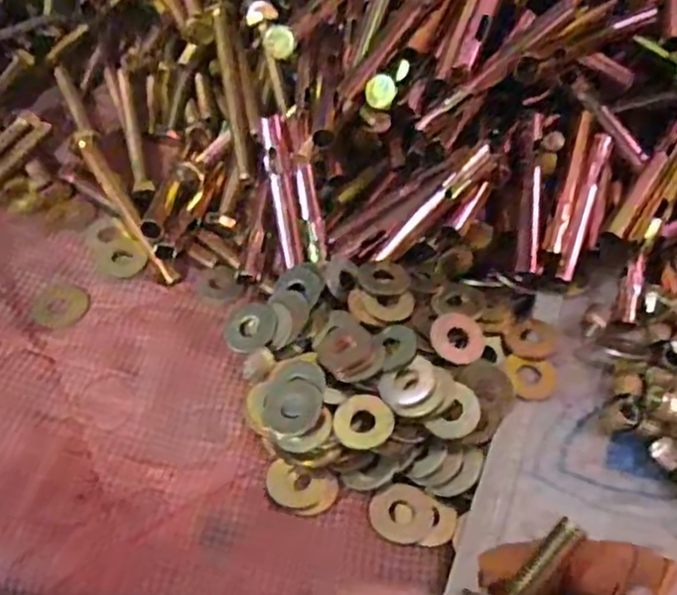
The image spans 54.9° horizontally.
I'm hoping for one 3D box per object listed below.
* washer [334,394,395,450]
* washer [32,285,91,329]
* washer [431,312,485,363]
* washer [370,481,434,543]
[{"bbox_3d":[0.011,0.052,0.271,0.024,0.004,0.023,0,61,0],"label":"washer"},{"bbox_3d":[-0.131,0.004,0.309,0.025,0.004,0.025,17,53,11],"label":"washer"},{"bbox_3d":[0.053,0.018,0.291,0.024,0.004,0.024,4,61,-7],"label":"washer"},{"bbox_3d":[0.025,0.086,0.259,0.025,0.004,0.024,1,47,-1],"label":"washer"}]

